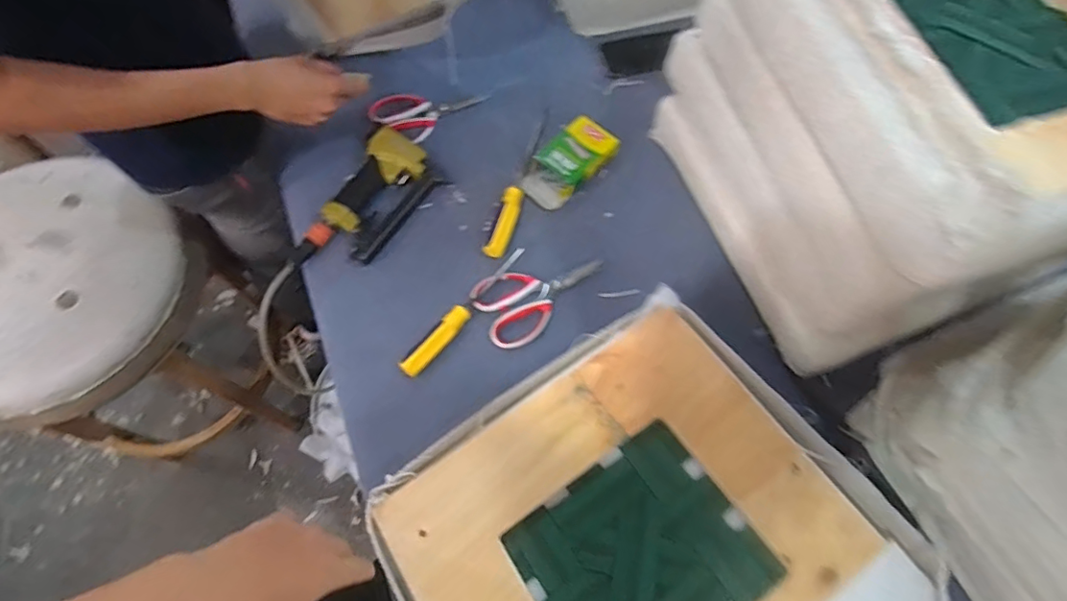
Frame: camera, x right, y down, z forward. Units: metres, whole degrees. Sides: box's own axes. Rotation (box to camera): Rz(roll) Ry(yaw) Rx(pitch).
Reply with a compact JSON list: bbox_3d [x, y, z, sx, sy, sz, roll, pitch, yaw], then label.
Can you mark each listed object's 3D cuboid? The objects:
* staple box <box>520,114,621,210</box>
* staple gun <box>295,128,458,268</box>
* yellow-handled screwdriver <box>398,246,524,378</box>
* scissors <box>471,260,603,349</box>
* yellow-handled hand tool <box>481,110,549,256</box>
[{"bbox_3d":[0.055,-0.219,0.854,0.095,0.041,0.165,33,69,14],"label":"staple box"},{"bbox_3d":[-0.245,-0.138,0.817,0.127,0.043,0.253,27,68,12],"label":"staple gun"},{"bbox_3d":[-0.096,0.007,0.755,0.032,0.020,0.237,33,69,14],"label":"yellow-handled screwdriver"},{"bbox_3d":[0.012,-0.014,0.772,0.186,0.010,0.105,-27,68,-12],"label":"scissors"},{"bbox_3d":[-0.015,-0.190,0.854,0.033,0.023,0.290,17,66,8],"label":"yellow-handled hand tool"}]

